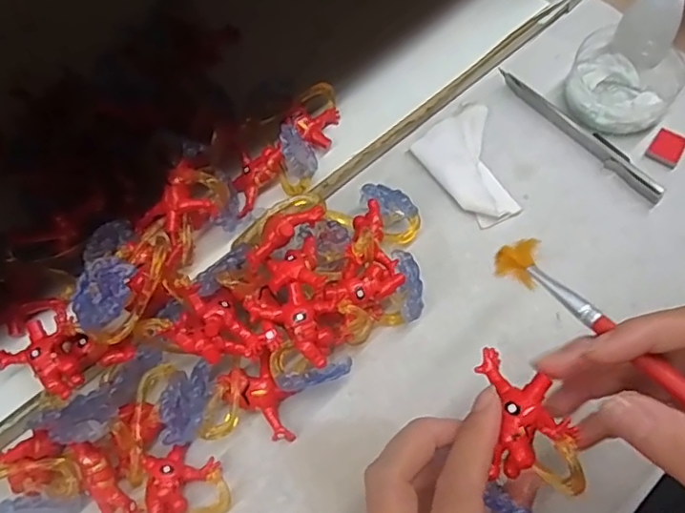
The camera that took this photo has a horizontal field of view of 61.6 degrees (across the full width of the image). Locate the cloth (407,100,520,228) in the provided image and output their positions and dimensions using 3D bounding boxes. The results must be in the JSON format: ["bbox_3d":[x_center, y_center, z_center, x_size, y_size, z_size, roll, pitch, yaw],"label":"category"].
[{"bbox_3d":[0.084,-0.058,0.356,0.056,0.007,0.077,-32,65,-12],"label":"cloth"}]

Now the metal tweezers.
[{"bbox_3d":[0.149,-0.079,0.361,0.010,0.009,0.125,-35,66,-14],"label":"metal tweezers"}]

